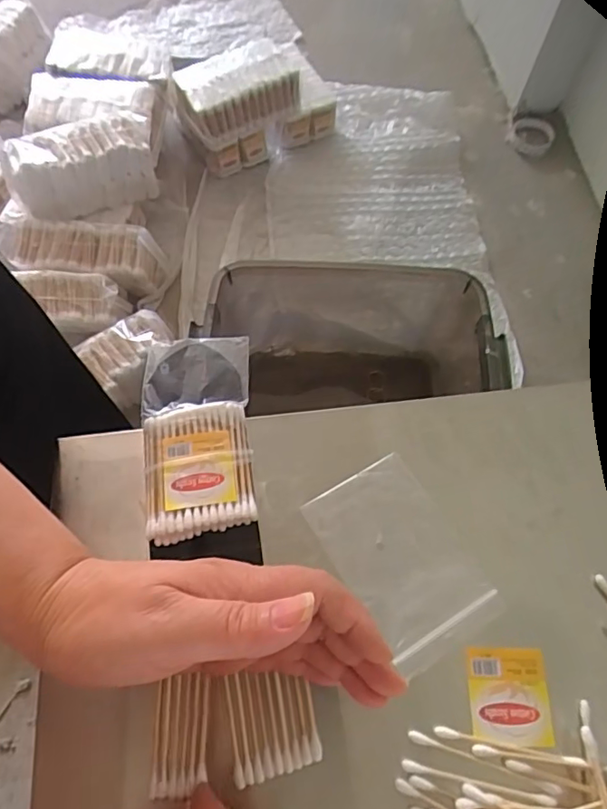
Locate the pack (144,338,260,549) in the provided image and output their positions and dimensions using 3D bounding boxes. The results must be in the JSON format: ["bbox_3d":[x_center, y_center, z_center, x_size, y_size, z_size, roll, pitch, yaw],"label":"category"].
[{"bbox_3d":[-0.062,0.013,0.317,0.065,0.014,0.127,-8,66,-5],"label":"pack"}]

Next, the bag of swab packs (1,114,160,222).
[{"bbox_3d":[-0.353,-0.379,0.857,0.229,0.112,0.081,-25,68,-12],"label":"bag of swab packs"}]

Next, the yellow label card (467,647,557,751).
[{"bbox_3d":[0.103,0.146,0.266,0.038,0.004,0.042,2,65,0],"label":"yellow label card"}]

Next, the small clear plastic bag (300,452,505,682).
[{"bbox_3d":[0.054,0.085,0.293,0.067,0.006,0.101,-28,69,-13],"label":"small clear plastic bag"}]

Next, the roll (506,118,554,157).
[{"bbox_3d":[0.465,-0.550,1.086,0.086,0.022,0.094,1,63,-2],"label":"roll"}]

